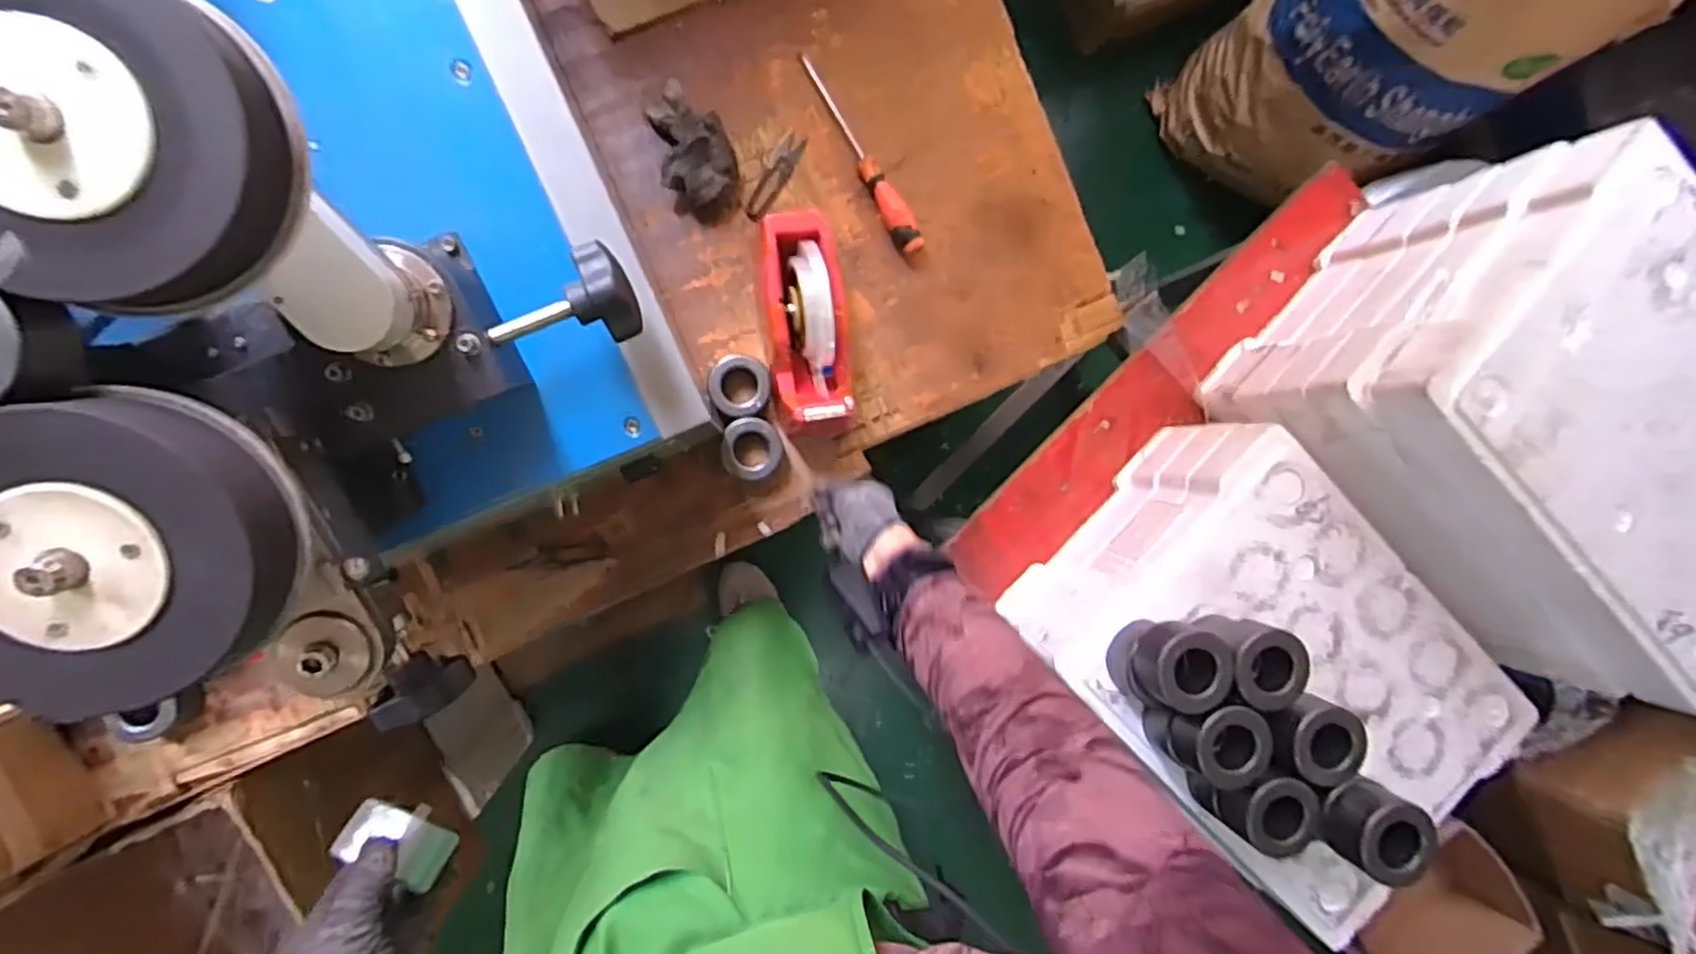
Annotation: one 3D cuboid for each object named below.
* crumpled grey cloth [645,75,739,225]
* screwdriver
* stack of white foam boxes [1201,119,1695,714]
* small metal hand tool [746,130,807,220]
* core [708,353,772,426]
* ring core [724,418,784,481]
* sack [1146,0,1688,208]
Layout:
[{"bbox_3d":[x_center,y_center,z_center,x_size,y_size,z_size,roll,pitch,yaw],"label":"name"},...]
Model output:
[{"bbox_3d":[-0.147,-0.314,0.703,0.077,0.066,0.120,-11,95,-8],"label":"crumpled grey cloth"},{"bbox_3d":[0.014,-0.327,0.734,0.026,0.027,0.223,-30,97,-6],"label":"screwdriver"},{"bbox_3d":[0.611,-0.037,0.676,0.388,0.237,0.301,44,86,-8],"label":"stack of white foam boxes"},{"bbox_3d":[-0.073,-0.304,0.738,0.023,0.005,0.095,30,88,-9],"label":"small metal hand tool"},{"bbox_3d":[-0.109,-0.089,0.725,0.064,0.040,0.064,0,93,-9],"label":"core"},{"bbox_3d":[-0.095,-0.028,0.731,0.058,0.031,0.060,0,93,-9],"label":"ring core"},{"bbox_3d":[0.864,-0.722,1.124,0.400,0.611,0.397,-33,97,-6],"label":"sack"}]

